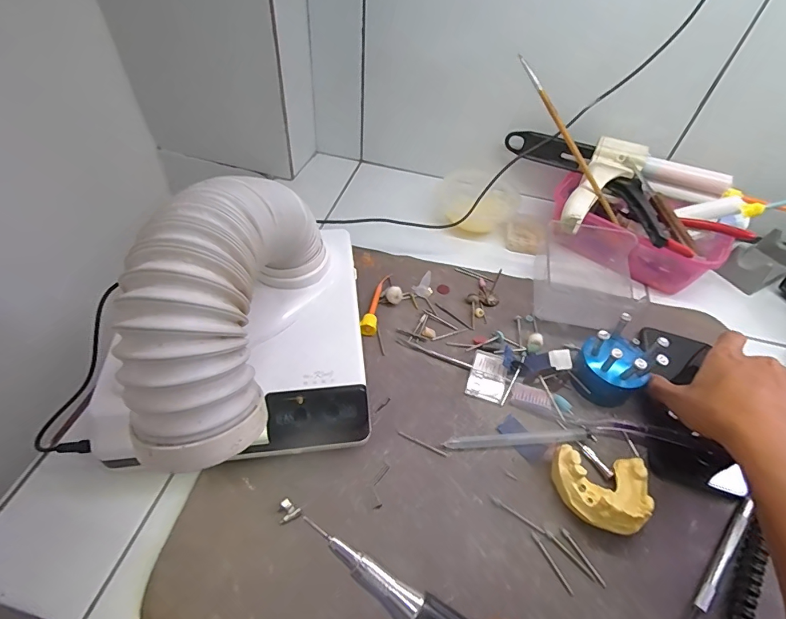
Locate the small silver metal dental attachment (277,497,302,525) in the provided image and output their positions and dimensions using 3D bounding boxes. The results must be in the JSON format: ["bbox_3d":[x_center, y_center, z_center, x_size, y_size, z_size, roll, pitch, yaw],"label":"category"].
[{"bbox_3d":[-0.077,0.148,0.311,0.016,0.004,0.015,-17,54,-17],"label":"small silver metal dental attachment"}]

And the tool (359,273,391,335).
[{"bbox_3d":[-0.018,-0.010,0.446,0.016,0.015,0.094,11,50,4],"label":"tool"}]

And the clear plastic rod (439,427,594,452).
[{"bbox_3d":[0.105,0.110,0.360,0.124,0.008,0.012,-2,50,-7],"label":"clear plastic rod"}]

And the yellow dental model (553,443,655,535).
[{"bbox_3d":[0.163,0.139,0.321,0.070,0.037,0.058,7,50,1],"label":"yellow dental model"}]

